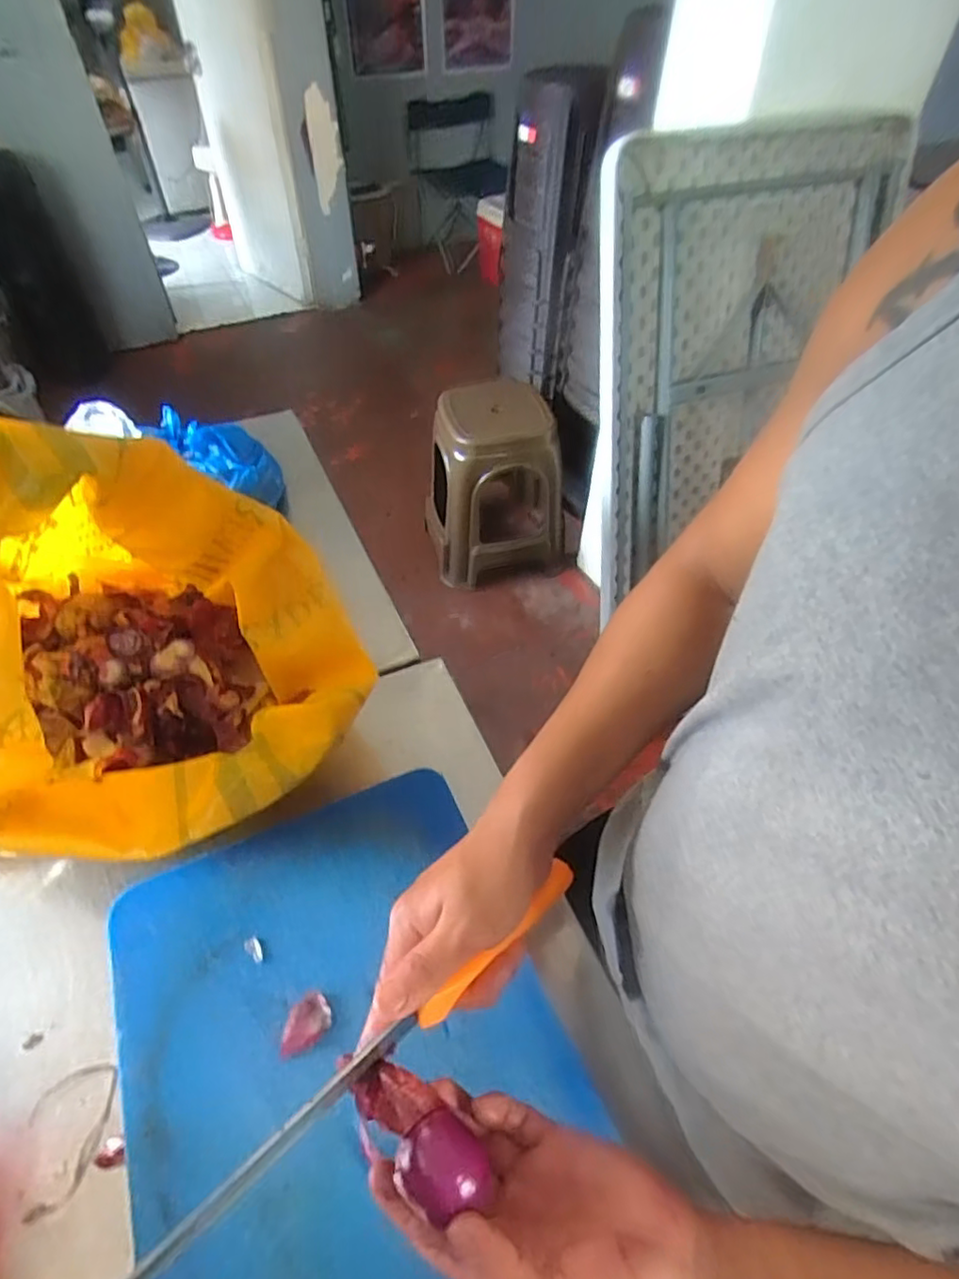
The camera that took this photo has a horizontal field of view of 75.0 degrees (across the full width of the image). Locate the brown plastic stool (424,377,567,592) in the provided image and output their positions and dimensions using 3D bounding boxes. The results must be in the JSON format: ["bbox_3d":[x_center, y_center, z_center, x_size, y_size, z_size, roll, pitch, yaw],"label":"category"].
[{"bbox_3d":[0.055,-0.453,1.871,0.402,0.501,0.298,-12,50,-11],"label":"brown plastic stool"}]

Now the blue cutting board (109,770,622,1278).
[{"bbox_3d":[-0.092,0.300,0.441,0.292,0.021,0.384,-20,52,-17],"label":"blue cutting board"}]

